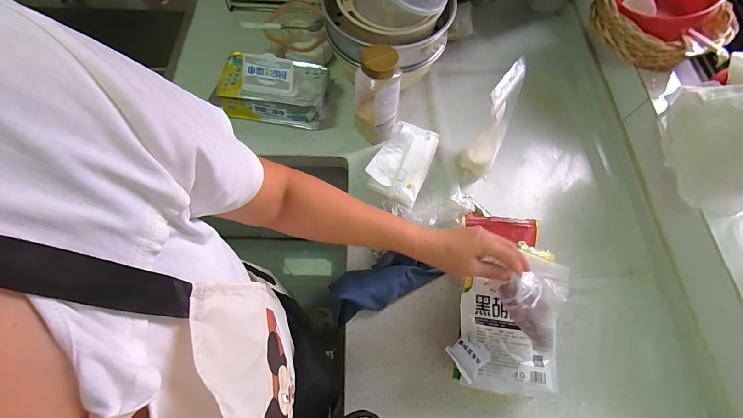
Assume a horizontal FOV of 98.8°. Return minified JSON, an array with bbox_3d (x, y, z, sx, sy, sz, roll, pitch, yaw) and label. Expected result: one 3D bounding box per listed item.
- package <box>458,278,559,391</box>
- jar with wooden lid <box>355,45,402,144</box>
[{"bbox_3d":[0.210,0.192,0.485,0.141,0.025,0.153,6,67,1],"label":"package"},{"bbox_3d":[0.010,-0.218,0.624,0.082,0.197,0.084,1,67,-2],"label":"jar with wooden lid"}]

